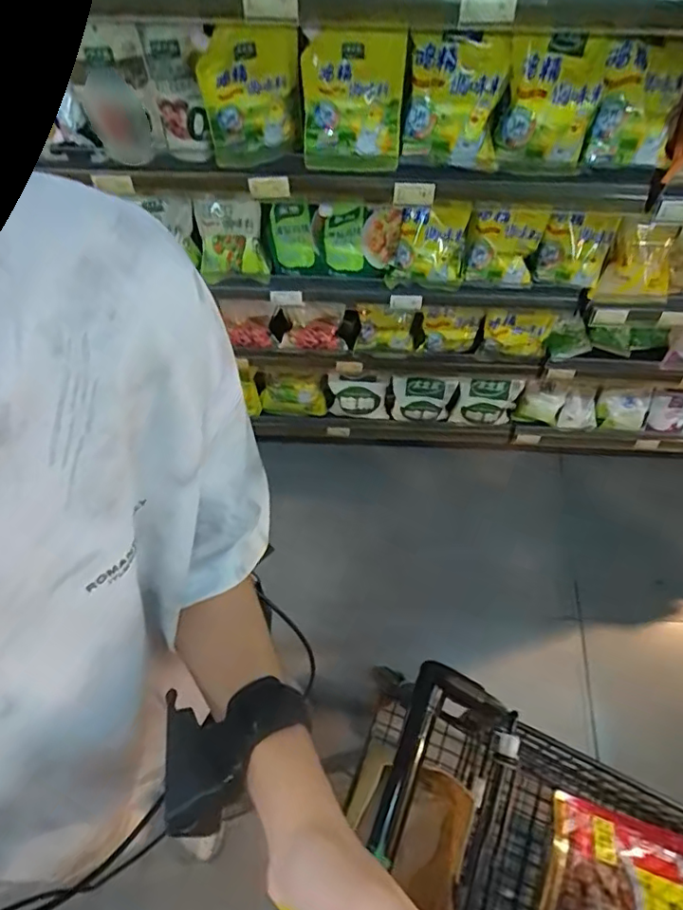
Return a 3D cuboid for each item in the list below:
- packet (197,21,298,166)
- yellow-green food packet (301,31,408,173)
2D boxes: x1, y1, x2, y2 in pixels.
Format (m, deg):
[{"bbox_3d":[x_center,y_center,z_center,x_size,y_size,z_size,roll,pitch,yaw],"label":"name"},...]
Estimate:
[{"bbox_3d":[-0.131,-0.516,0.810,0.137,0.184,0.045,-3,66,-2],"label":"packet"},{"bbox_3d":[0.017,-0.519,0.833,0.145,0.178,0.028,0,46,0],"label":"yellow-green food packet"}]

